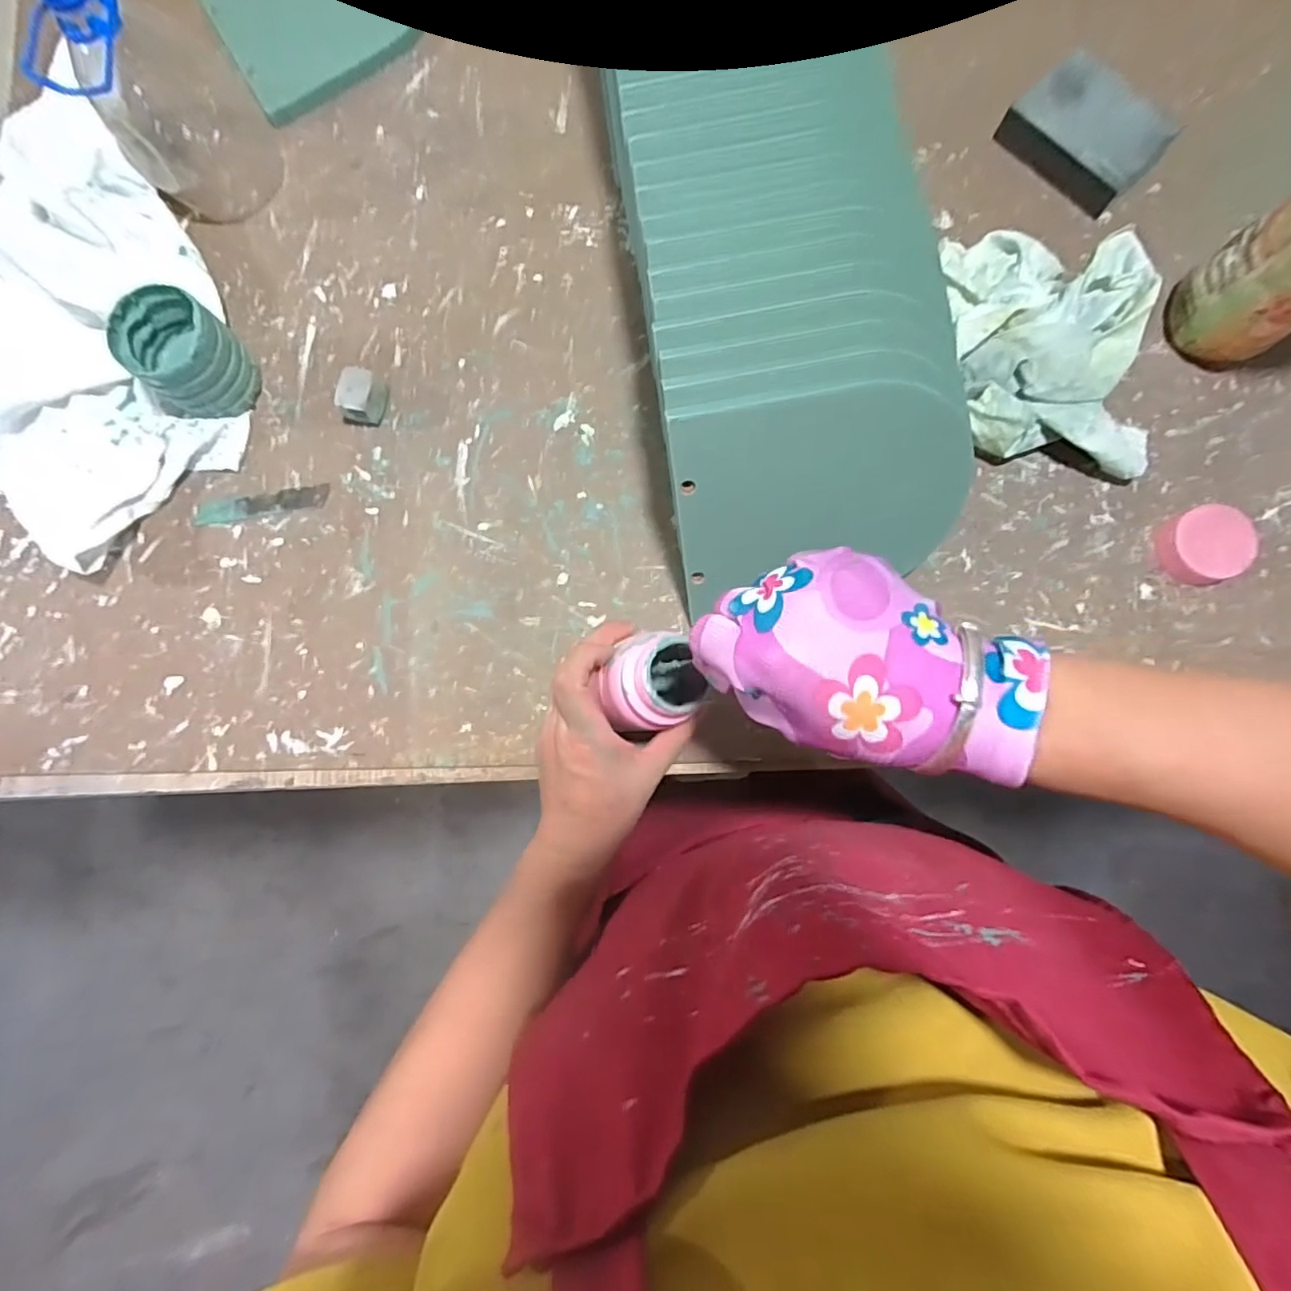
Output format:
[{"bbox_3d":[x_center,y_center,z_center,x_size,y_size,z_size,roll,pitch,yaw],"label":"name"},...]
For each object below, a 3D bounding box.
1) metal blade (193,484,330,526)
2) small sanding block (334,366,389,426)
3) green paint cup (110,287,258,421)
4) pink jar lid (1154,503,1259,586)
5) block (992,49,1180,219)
[{"bbox_3d":[-0.281,-0.103,0.436,0.101,0.004,0.017,-9,85,2],"label":"metal blade"},{"bbox_3d":[-0.202,-0.180,0.426,0.025,0.027,0.035,9,85,4],"label":"small sanding block"},{"bbox_3d":[-0.319,-0.199,0.420,0.065,0.066,0.076,29,87,5],"label":"green paint cup"},{"bbox_3d":[0.359,-0.064,0.383,0.045,0.023,0.048,0,85,3],"label":"pink jar lid"},{"bbox_3d":[0.307,-0.356,0.417,0.061,0.034,0.095,-43,85,-2],"label":"block"}]

